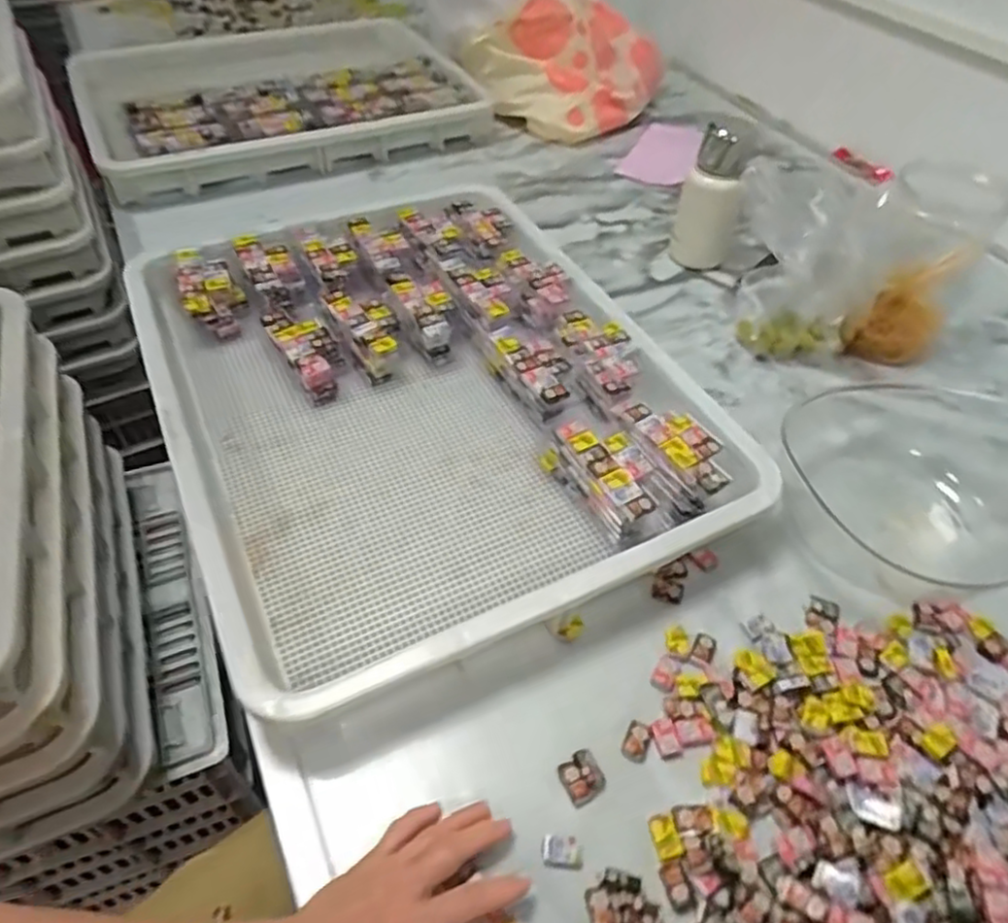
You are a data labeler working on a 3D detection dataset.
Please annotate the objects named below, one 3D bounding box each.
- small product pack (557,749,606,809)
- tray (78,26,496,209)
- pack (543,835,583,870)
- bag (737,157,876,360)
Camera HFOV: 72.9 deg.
[{"bbox_3d":[0.057,0.229,0.496,0.028,0.013,0.030,-26,54,-22],"label":"small product pack"},{"bbox_3d":[-0.404,-0.644,1.185,0.594,0.098,0.496,-24,53,-20],"label":"tray"},{"bbox_3d":[0.040,0.266,0.466,0.027,0.008,0.021,3,49,2],"label":"pack"},{"bbox_3d":[0.343,-0.212,0.780,0.144,0.190,0.075,25,53,20],"label":"bag"}]

